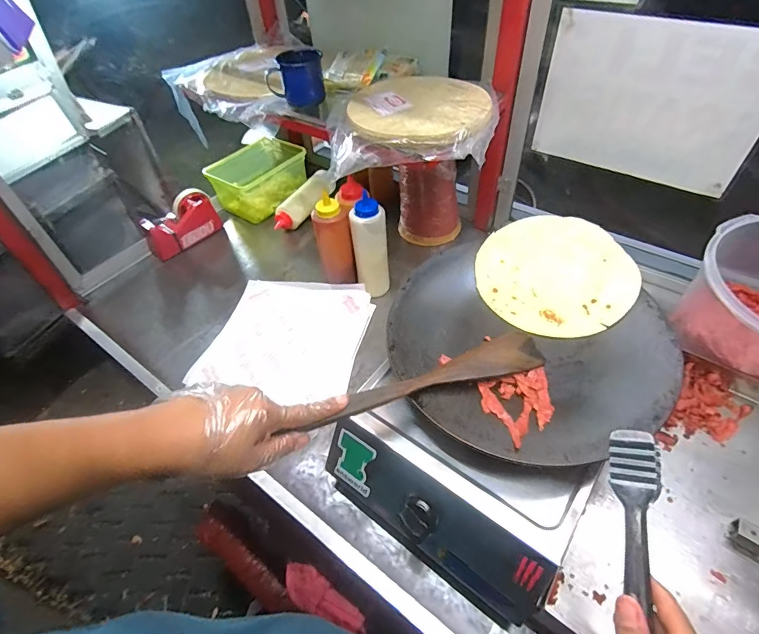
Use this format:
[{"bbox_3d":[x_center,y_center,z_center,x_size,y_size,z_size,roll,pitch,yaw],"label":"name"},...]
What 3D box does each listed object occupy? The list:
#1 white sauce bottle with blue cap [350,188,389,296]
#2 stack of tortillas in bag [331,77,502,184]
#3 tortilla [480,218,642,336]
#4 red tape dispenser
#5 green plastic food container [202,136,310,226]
[{"bbox_3d":[-0.016,-0.121,0.732,0.059,0.174,0.061,-9,51,-5],"label":"white sauce bottle with blue cap"},{"bbox_3d":[0.049,-0.317,0.653,0.252,0.058,0.266,4,51,5],"label":"stack of tortillas in bag"},{"bbox_3d":[0.239,-0.063,0.574,0.198,0.007,0.203,-5,55,7],"label":"tortilla"},{"bbox_3d":[-0.437,-0.206,0.915,0.066,0.091,0.160,30,58,23],"label":"red tape dispenser"},{"bbox_3d":[-0.290,-0.344,1.019,0.160,0.090,0.228,37,61,27],"label":"green plastic food container"}]

